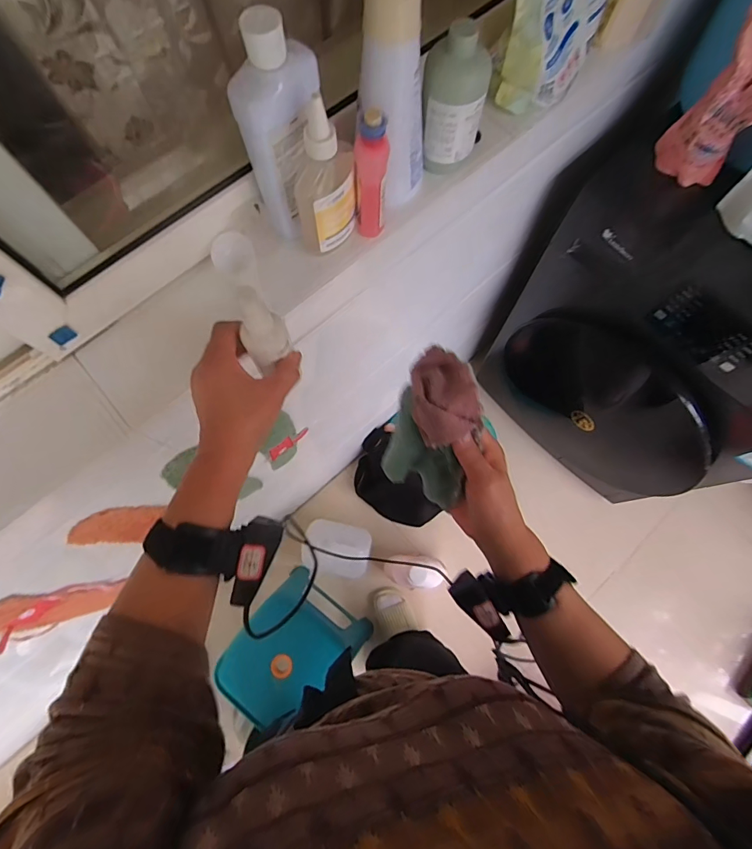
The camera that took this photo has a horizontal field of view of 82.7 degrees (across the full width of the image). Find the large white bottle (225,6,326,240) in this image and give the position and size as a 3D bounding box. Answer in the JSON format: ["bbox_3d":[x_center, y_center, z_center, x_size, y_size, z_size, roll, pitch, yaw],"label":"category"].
[{"bbox_3d":[-0.088,-0.279,0.418,0.082,0.187,0.047,-36,76,-9],"label":"large white bottle"}]

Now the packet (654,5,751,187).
[{"bbox_3d":[0.507,-0.445,0.605,0.122,0.209,0.054,42,79,12],"label":"packet"}]

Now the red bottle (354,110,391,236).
[{"bbox_3d":[-0.003,-0.262,0.459,0.032,0.128,0.034,3,74,2],"label":"red bottle"}]

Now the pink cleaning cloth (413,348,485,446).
[{"bbox_3d":[0.057,-0.028,0.373,0.053,0.032,0.086,-15,74,-4],"label":"pink cleaning cloth"}]

